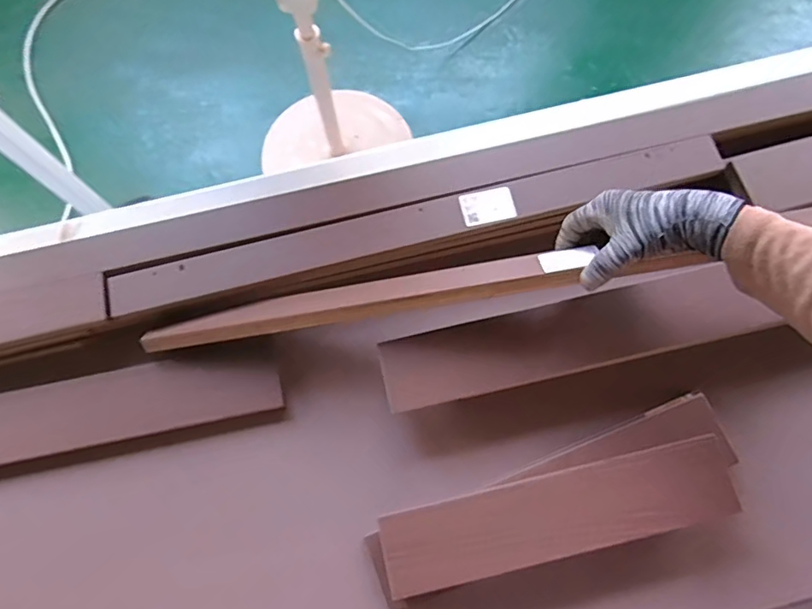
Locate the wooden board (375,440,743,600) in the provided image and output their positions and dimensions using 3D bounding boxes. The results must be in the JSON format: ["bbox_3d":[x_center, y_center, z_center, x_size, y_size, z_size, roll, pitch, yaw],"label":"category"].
[{"bbox_3d":[0.158,0.211,0.532,0.359,0.020,0.080,-14,74,-2],"label":"wooden board"}]

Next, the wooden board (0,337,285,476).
[{"bbox_3d":[-0.389,0.130,0.604,0.483,0.018,0.094,-12,74,-2],"label":"wooden board"}]

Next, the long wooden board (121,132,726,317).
[{"bbox_3d":[0.021,-0.100,0.640,0.731,0.031,0.055,-14,74,-2],"label":"long wooden board"}]

